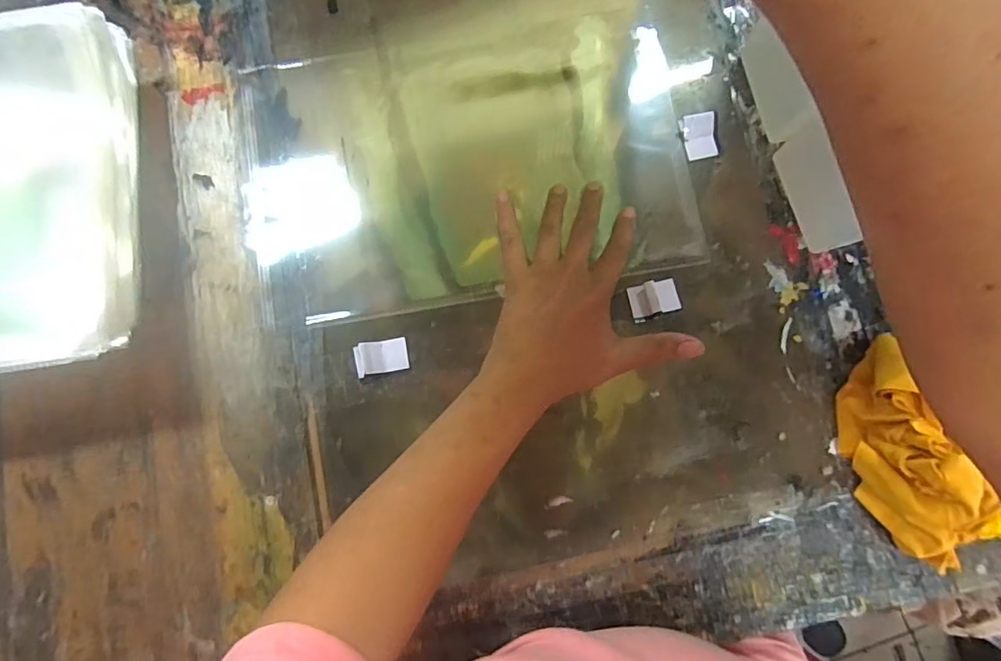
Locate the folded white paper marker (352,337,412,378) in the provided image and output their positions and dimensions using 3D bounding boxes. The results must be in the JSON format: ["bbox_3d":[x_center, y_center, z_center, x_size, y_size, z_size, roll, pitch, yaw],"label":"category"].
[{"bbox_3d":[-0.099,0.022,0.442,0.043,0.005,0.027,-11,80,-1],"label":"folded white paper marker"}]

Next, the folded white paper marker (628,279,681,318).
[{"bbox_3d":[0.129,-0.028,0.443,0.040,0.016,0.028,-13,80,-1],"label":"folded white paper marker"}]

